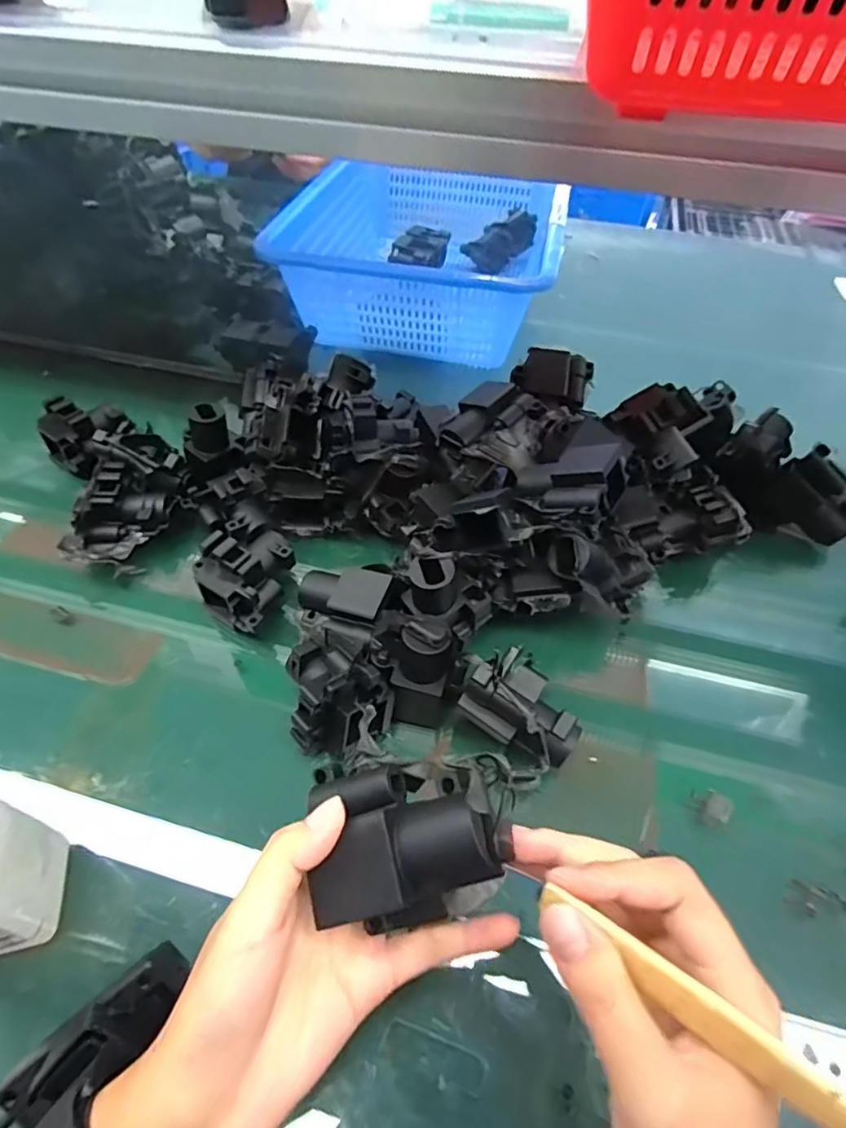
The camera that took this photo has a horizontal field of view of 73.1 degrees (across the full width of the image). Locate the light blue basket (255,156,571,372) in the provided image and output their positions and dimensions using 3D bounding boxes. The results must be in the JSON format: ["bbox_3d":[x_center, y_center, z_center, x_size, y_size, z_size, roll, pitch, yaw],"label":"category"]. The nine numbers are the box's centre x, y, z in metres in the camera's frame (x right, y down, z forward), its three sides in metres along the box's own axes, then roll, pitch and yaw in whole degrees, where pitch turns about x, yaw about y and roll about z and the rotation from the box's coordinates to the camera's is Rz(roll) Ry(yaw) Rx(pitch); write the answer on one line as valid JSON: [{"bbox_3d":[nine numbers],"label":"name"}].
[{"bbox_3d":[-0.002,-0.391,0.712,0.295,0.110,0.361,7,50,4],"label":"light blue basket"}]

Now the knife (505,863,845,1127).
[{"bbox_3d":[0.075,0.128,0.174,0.110,0.010,0.009,26,53,31],"label":"knife"}]

